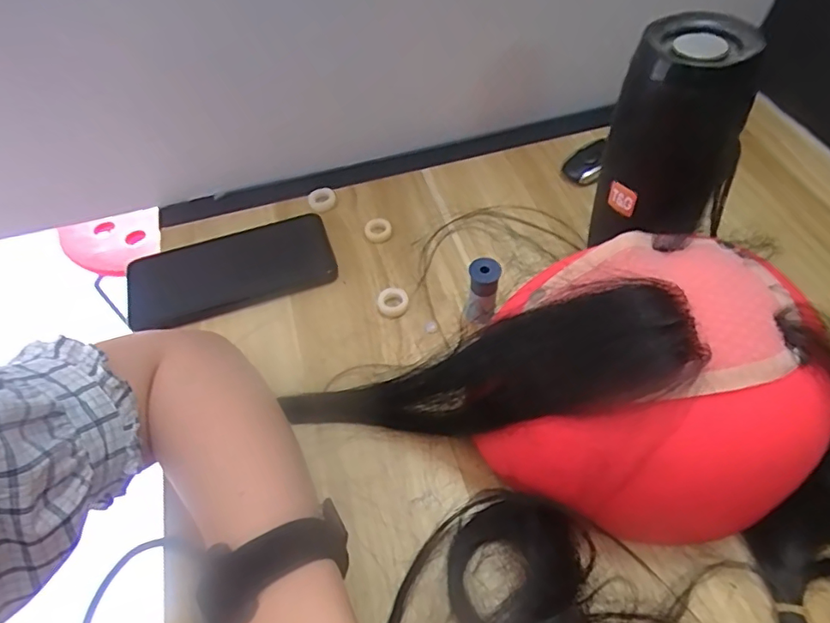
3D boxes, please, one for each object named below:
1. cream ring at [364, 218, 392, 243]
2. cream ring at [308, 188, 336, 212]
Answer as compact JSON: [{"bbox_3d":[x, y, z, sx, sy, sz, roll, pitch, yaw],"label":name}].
[{"bbox_3d":[-0.031,-0.069,0.445,0.022,0.010,0.021,-2,54,3],"label":"cream ring"},{"bbox_3d":[-0.082,-0.099,0.472,0.025,0.006,0.025,-2,54,3],"label":"cream ring"}]

